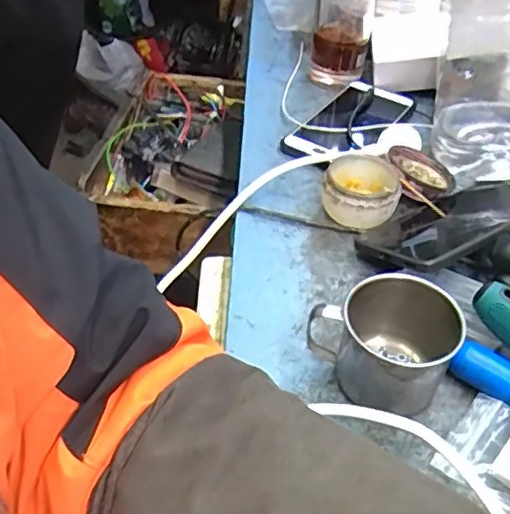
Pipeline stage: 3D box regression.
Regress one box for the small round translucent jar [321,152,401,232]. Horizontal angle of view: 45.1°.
[{"bbox_3d":[0.089,-0.057,0.510,0.060,0.032,0.066,11,43,8],"label":"small round translucent jar"}]

